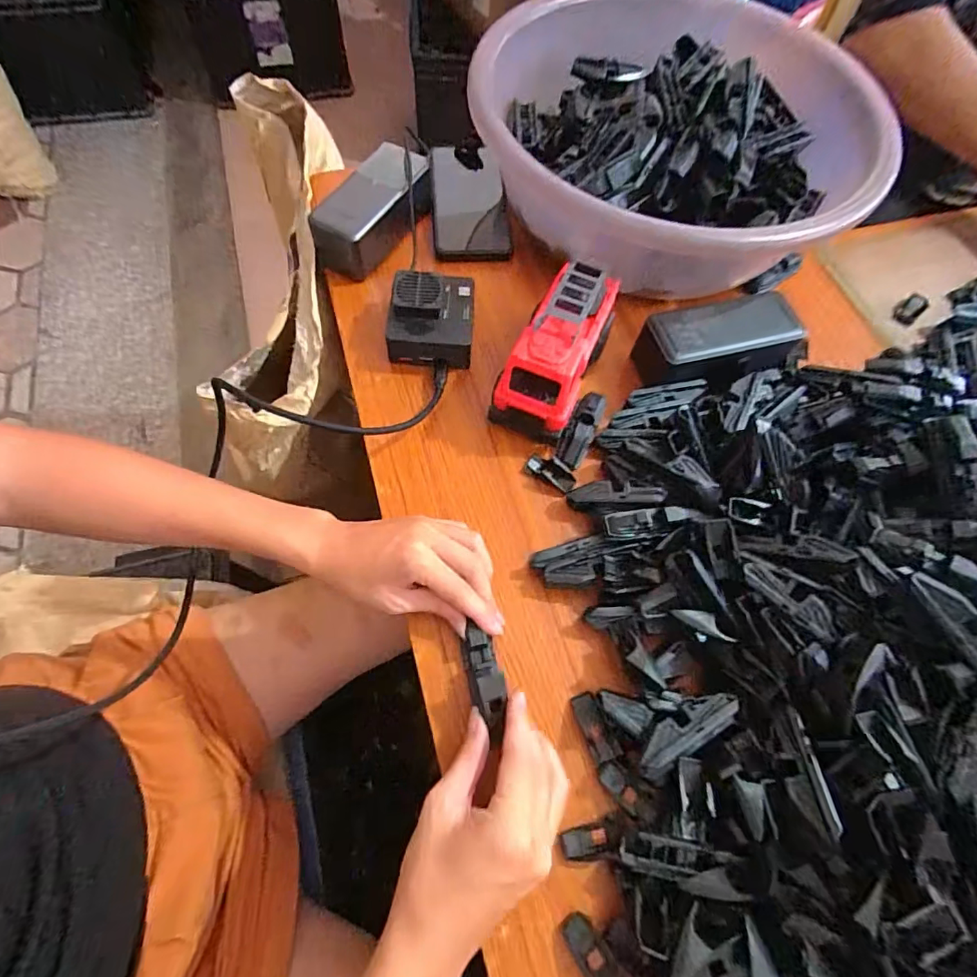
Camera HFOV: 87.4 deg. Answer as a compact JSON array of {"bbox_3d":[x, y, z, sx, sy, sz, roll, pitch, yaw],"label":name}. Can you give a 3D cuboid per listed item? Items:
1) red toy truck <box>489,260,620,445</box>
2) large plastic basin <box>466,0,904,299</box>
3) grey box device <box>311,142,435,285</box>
[{"bbox_3d":[0.058,-0.112,0.405,0.059,0.085,0.138,25,66,8],"label":"red toy truck"},{"bbox_3d":[0.161,-0.313,0.480,0.329,0.117,0.337,1,64,-3],"label":"large plastic basin"},{"bbox_3d":[-0.105,-0.253,0.472,0.050,0.059,0.128,29,66,10],"label":"grey box device"}]

